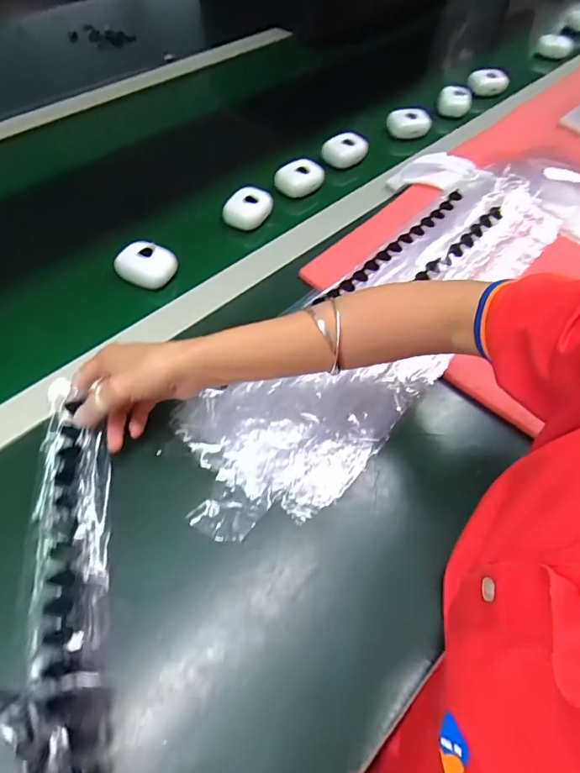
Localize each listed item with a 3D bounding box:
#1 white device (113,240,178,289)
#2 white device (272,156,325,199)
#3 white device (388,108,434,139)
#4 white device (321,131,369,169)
[{"bbox_3d":[-0.155,-0.131,0.506,0.059,0.024,0.046,15,56,6],"label":"white device"},{"bbox_3d":[0.011,-0.268,0.612,0.062,0.043,0.025,-6,56,-8],"label":"white device"},{"bbox_3d":[0.178,-0.394,0.704,0.061,0.034,0.028,7,55,1],"label":"white device"},{"bbox_3d":[0.073,-0.327,0.651,0.060,0.033,0.042,-18,58,-16],"label":"white device"}]

